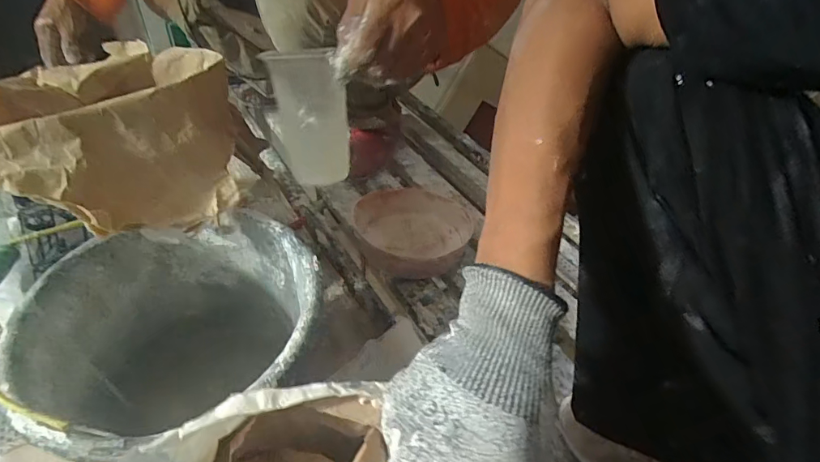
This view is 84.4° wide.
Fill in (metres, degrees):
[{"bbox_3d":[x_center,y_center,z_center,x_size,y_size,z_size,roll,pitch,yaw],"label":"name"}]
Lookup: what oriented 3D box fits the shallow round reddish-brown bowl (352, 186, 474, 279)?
[{"bbox_3d":[0.013,0.002,0.830,0.207,0.060,0.198,3,41,-3],"label":"shallow round reddish-brown bowl"}]

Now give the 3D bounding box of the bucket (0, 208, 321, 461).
[{"bbox_3d":[-0.228,0.140,0.489,0.256,0.235,0.245,3,41,-3],"label":"bucket"}]

